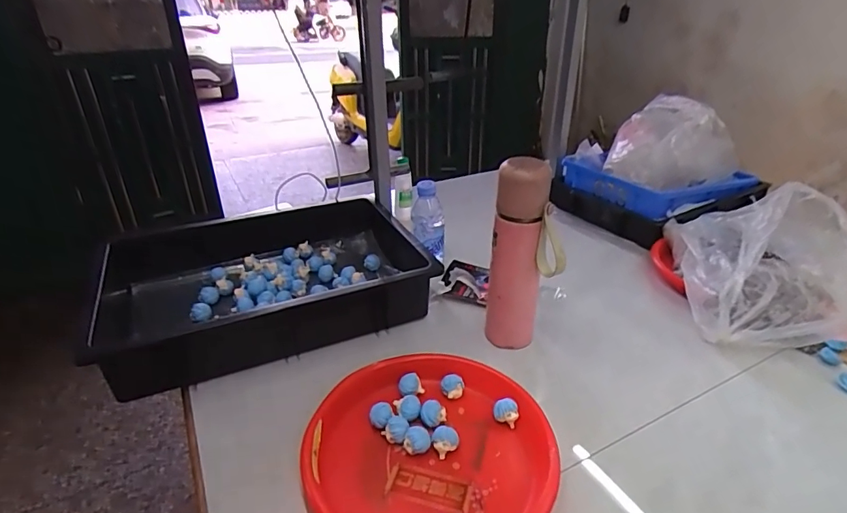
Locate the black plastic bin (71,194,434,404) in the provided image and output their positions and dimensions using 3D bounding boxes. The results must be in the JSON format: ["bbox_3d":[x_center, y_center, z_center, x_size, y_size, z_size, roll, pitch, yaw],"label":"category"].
[{"bbox_3d":[-0.224,0.032,0.746,0.485,0.090,0.314,-13,30,-22],"label":"black plastic bin"}]

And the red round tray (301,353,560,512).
[{"bbox_3d":[0.008,0.201,0.501,0.243,0.037,0.248,0,28,0],"label":"red round tray"}]

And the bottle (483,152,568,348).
[{"bbox_3d":[0.130,0.009,0.611,0.085,0.255,0.055,7,29,15],"label":"bottle"}]

